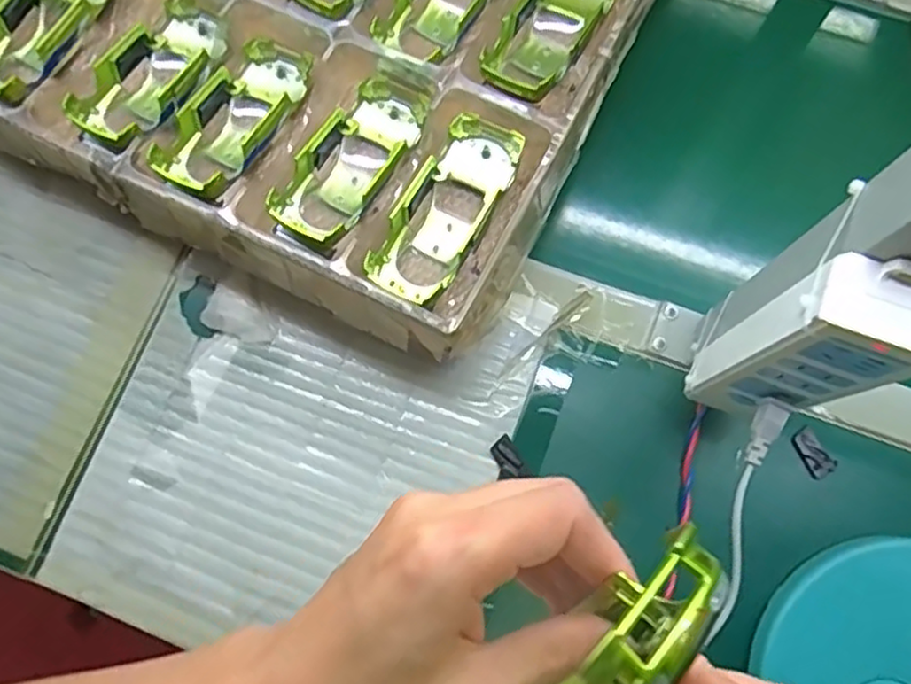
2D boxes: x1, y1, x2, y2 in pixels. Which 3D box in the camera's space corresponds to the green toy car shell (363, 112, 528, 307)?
[{"bbox_3d":[-0.006,-0.086,0.452,0.054,0.025,0.129,30,80,8],"label":"green toy car shell"}]

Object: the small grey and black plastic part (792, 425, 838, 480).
[{"bbox_3d":[0.247,0.077,0.478,0.019,0.007,0.035,-31,78,-5],"label":"small grey and black plastic part"}]

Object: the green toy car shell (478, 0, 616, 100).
[{"bbox_3d":[0.070,-0.218,0.481,0.064,0.044,0.135,29,80,8],"label":"green toy car shell"}]

